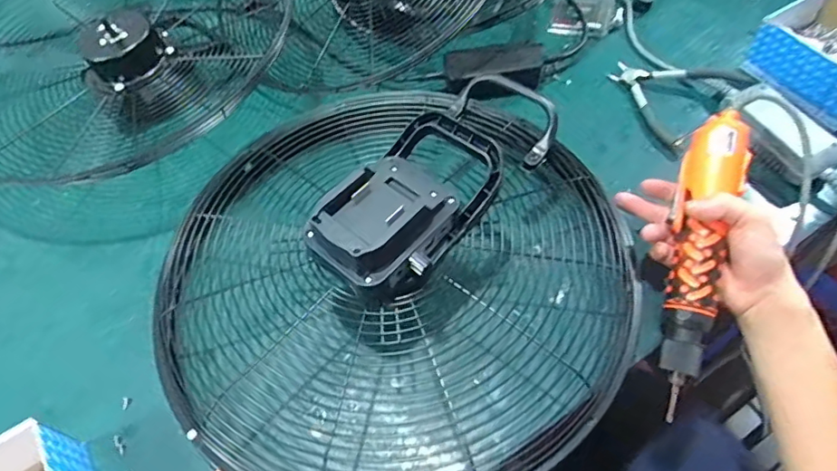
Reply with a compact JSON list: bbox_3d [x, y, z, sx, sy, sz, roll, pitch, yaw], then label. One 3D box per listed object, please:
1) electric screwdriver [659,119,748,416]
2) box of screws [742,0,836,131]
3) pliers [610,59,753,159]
[{"bbox_3d":[0.242,0.011,0.465,0.043,0.055,0.245,14,78,12],"label":"electric screwdriver"},{"bbox_3d":[0.452,-0.203,0.580,0.112,0.079,0.138,-30,62,-13],"label":"box of screws"},{"bbox_3d":[0.279,-0.169,0.604,0.129,0.027,0.132,-38,62,-20],"label":"pliers"}]

